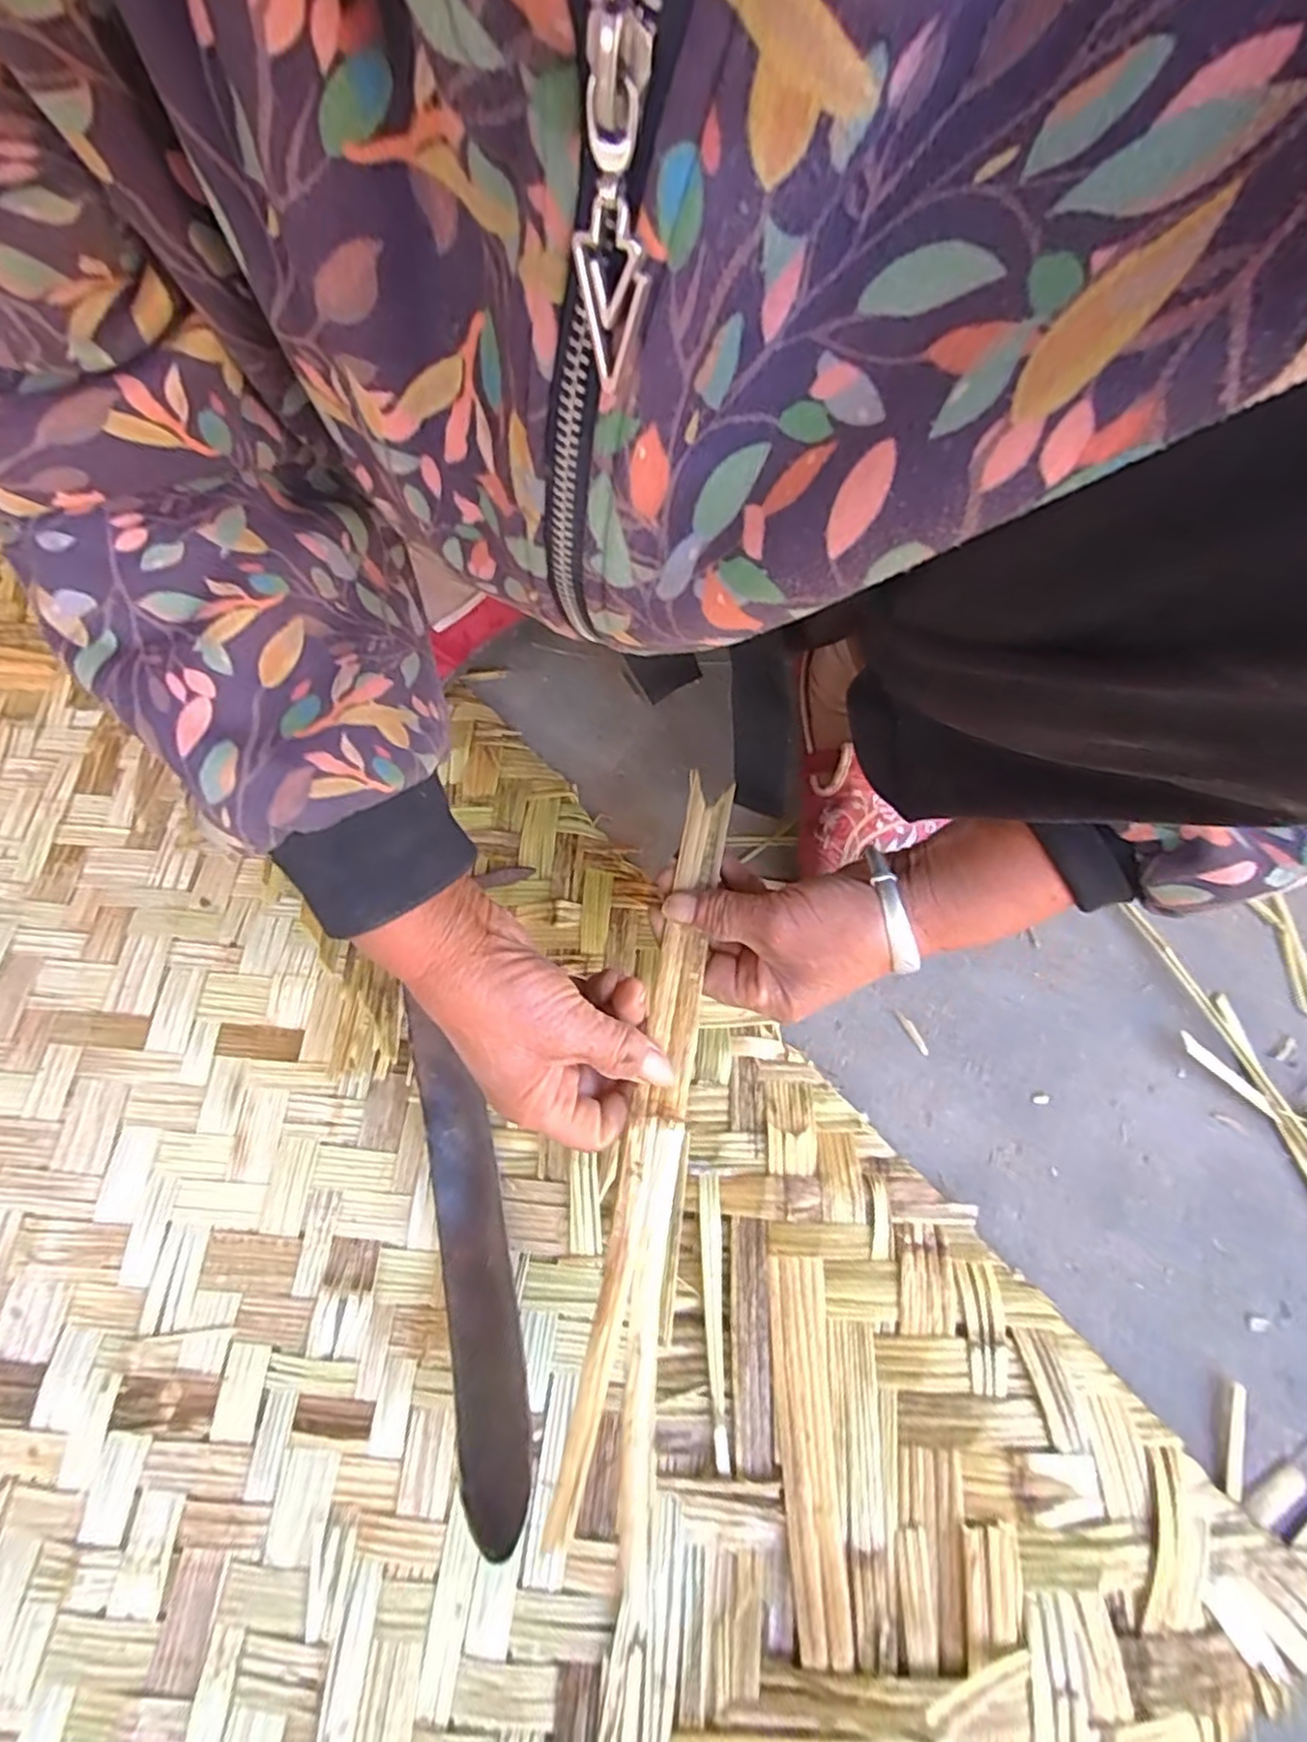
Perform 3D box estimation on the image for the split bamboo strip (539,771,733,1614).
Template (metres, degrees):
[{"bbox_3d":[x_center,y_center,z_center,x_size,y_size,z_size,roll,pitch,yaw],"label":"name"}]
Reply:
[{"bbox_3d":[0.003,0.107,0.318,0.034,0.010,0.327,8,69,5],"label":"split bamboo strip"}]

